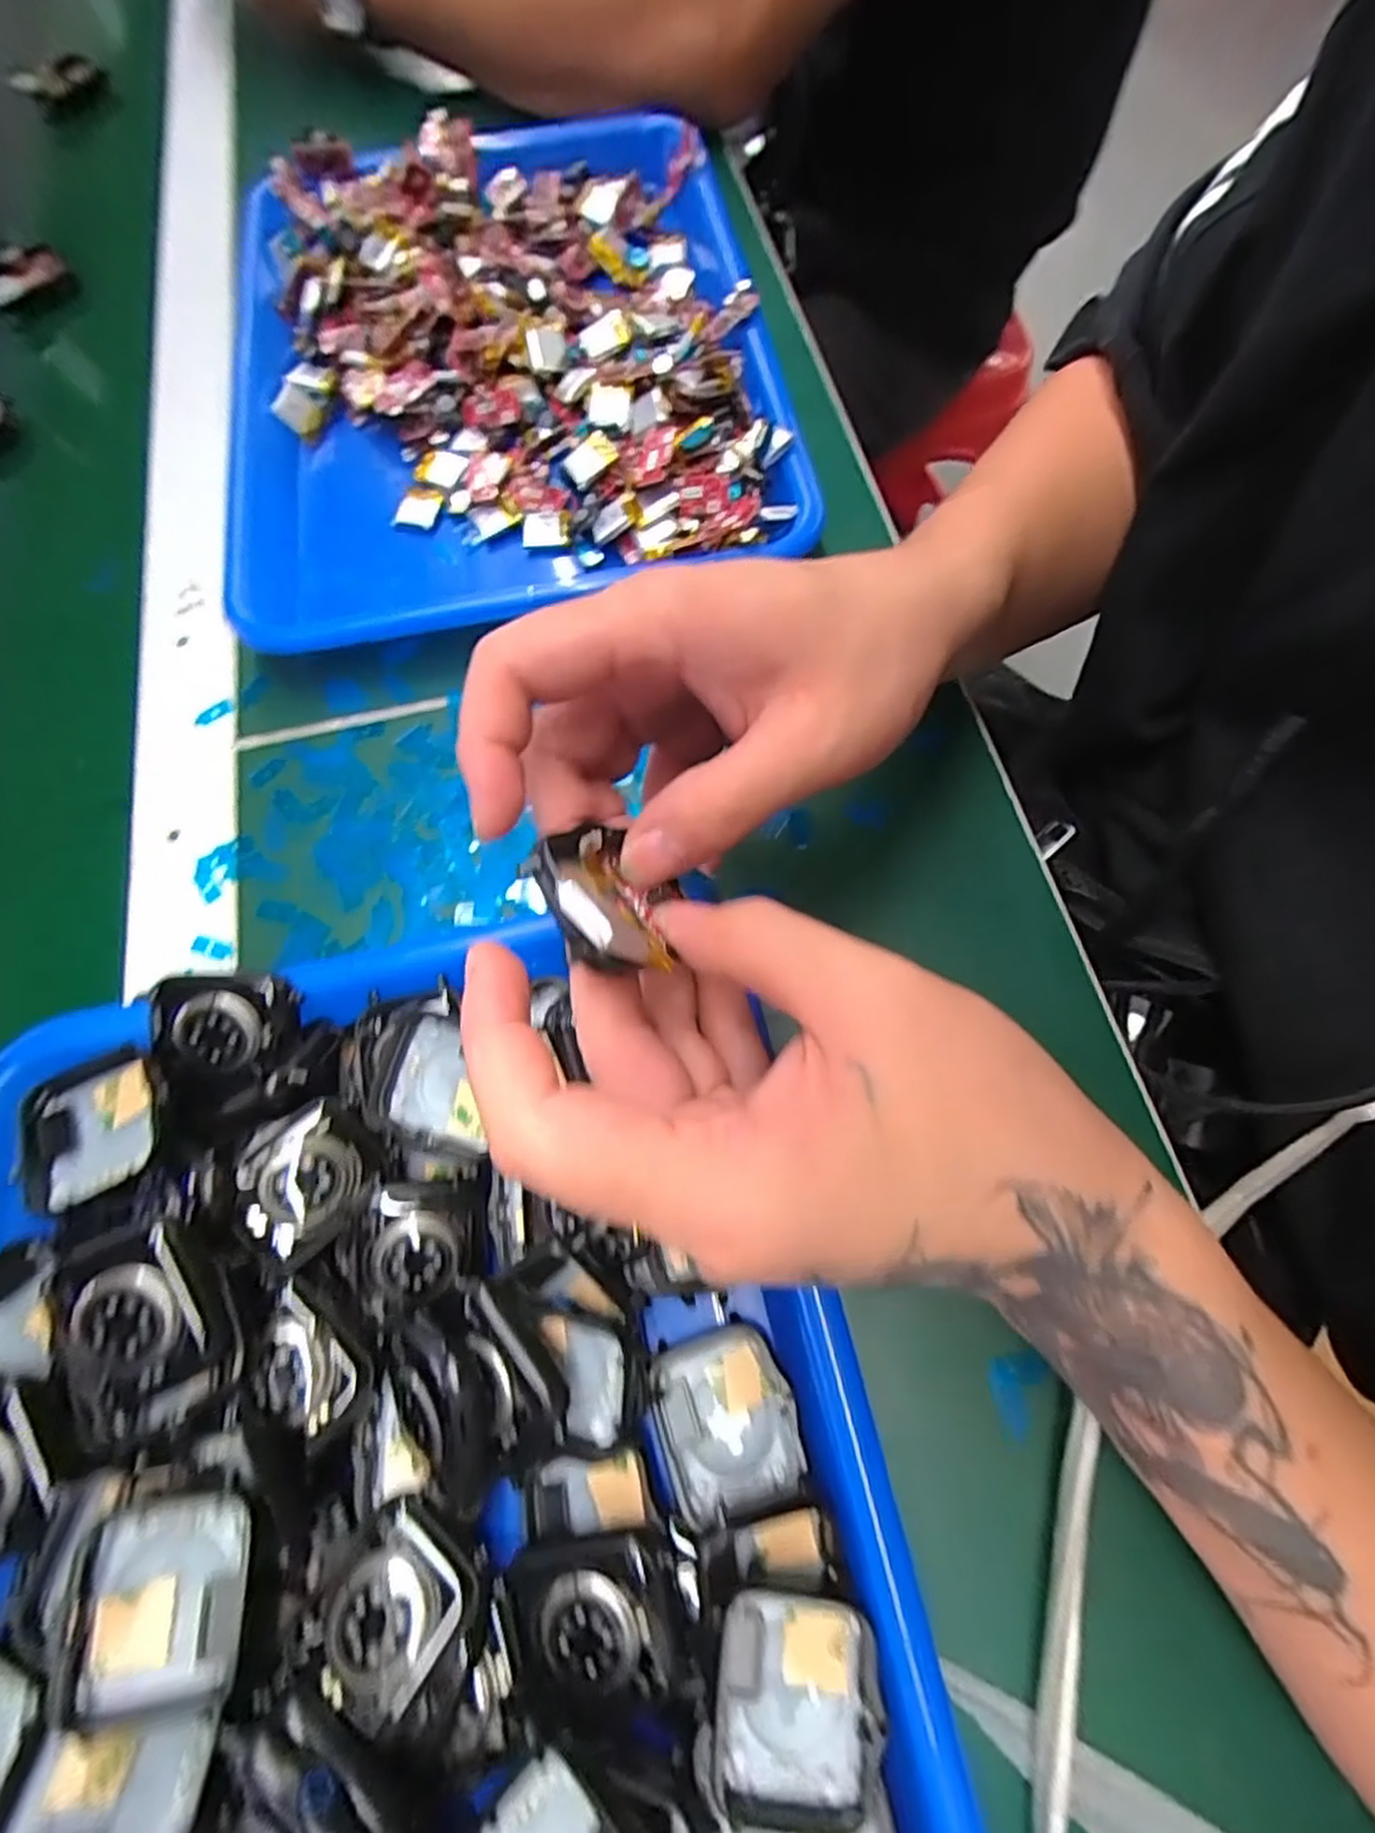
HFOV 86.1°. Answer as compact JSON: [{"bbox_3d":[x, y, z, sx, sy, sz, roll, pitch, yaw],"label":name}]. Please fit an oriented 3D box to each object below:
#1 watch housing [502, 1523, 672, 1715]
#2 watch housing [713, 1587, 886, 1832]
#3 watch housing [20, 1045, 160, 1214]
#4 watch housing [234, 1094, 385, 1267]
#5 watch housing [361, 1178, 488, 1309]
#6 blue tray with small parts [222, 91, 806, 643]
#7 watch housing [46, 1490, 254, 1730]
[{"bbox_3d":[-0.026,0.177,0.187,0.041,0.014,0.034,-14,69,-2],"label":"watch housing"},{"bbox_3d":[0.026,0.187,0.176,0.038,0.009,0.042,0,69,3],"label":"watch housing"},{"bbox_3d":[-0.177,0.063,0.218,0.034,0.010,0.043,-27,70,-7],"label":"watch housing"},{"bbox_3d":[-0.113,0.077,0.218,0.040,0.005,0.034,-39,85,-24],"label":"watch housing"},{"bbox_3d":[-0.077,0.095,0.216,0.033,0.010,0.033,-3,69,1],"label":"watch housing"},{"bbox_3d":[-0.093,-0.277,0.361,0.262,0.040,0.327,-12,69,-2],"label":"blue tray with small parts"},{"bbox_3d":[-0.124,0.161,0.172,0.035,0.009,0.042,3,68,-18],"label":"watch housing"}]

